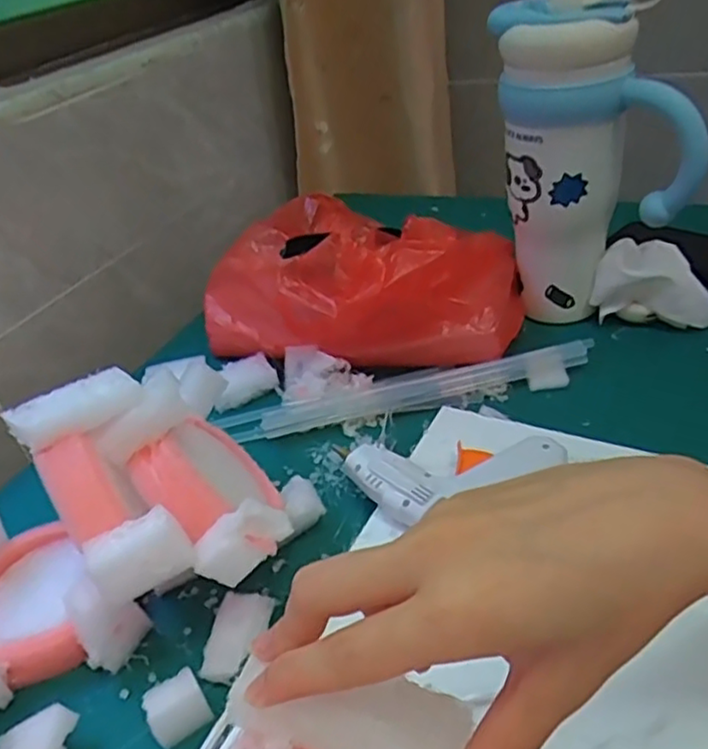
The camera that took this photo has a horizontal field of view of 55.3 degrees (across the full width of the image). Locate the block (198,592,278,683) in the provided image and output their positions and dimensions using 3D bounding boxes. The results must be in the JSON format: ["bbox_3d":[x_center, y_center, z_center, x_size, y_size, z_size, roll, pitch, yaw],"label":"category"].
[{"bbox_3d":[-0.070,0.152,0.398,0.028,0.010,0.055,4,38,19],"label":"block"}]

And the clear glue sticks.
[{"bbox_3d":[0.042,0.009,0.554,0.309,0.019,0.039,-11,35,-2],"label":"clear glue sticks"}]

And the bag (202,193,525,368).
[{"bbox_3d":[0.005,-0.093,0.617,0.274,0.120,0.193,13,41,29],"label":"bag"}]

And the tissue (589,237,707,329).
[{"bbox_3d":[0.267,-0.075,0.589,0.107,0.062,0.044,12,41,28],"label":"tissue"}]

